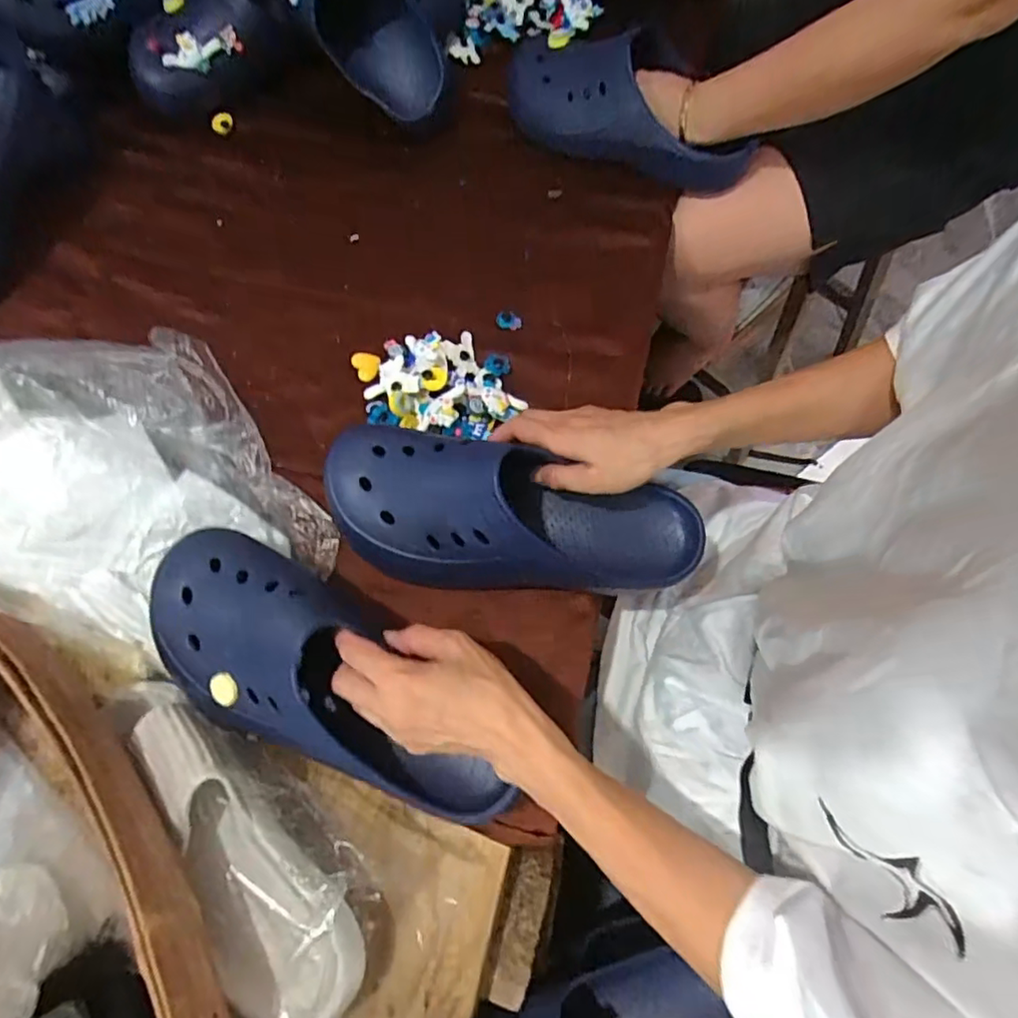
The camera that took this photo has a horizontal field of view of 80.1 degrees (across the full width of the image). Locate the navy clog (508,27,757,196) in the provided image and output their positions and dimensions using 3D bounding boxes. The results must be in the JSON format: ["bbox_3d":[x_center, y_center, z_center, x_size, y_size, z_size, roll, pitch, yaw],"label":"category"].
[{"bbox_3d":[0.119,-0.441,0.658,0.299,0.104,0.104,31,73,13],"label":"navy clog"}]

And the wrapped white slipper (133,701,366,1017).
[{"bbox_3d":[-0.174,0.220,0.399,0.071,0.071,0.231,-36,72,-11],"label":"wrapped white slipper"}]

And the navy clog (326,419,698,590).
[{"bbox_3d":[0.001,0.003,0.479,0.293,0.114,0.105,10,66,-1],"label":"navy clog"}]

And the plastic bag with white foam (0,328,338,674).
[{"bbox_3d":[-0.331,-0.025,0.486,0.333,0.125,0.218,22,71,10],"label":"plastic bag with white foam"}]

